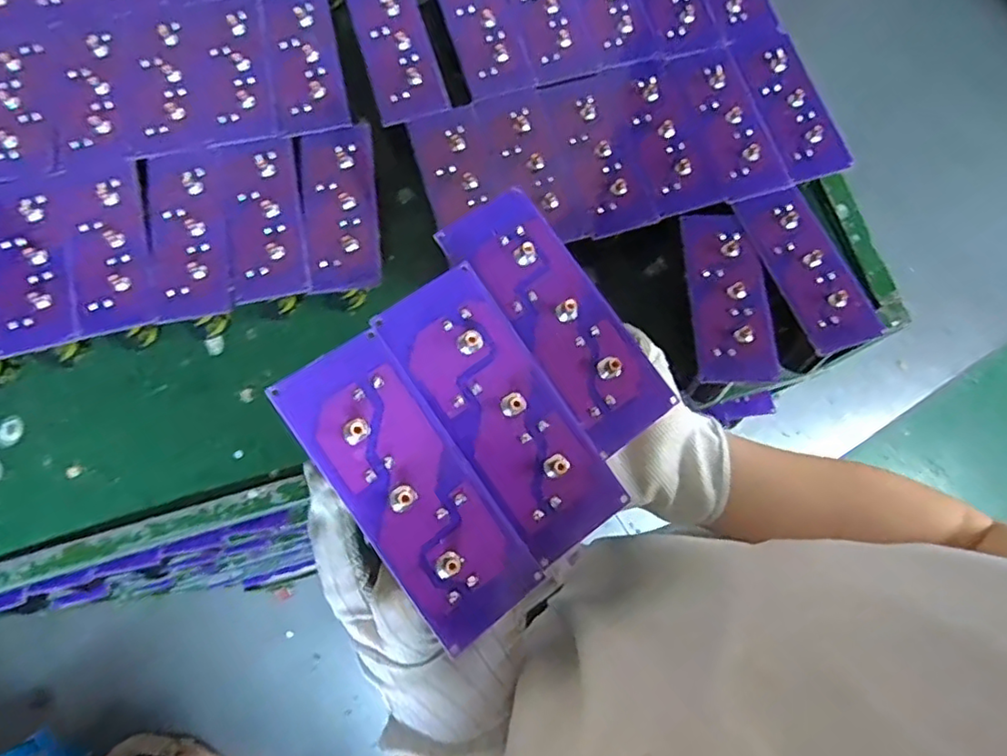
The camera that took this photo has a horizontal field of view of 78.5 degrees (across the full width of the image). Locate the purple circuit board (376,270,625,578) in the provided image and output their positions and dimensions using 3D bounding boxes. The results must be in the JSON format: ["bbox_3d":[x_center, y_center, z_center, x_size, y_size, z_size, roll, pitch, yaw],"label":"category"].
[{"bbox_3d":[0.000,0.016,0.284,0.053,0.007,0.135,-35,90,-10],"label":"purple circuit board"}]

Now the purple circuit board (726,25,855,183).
[{"bbox_3d":[0.227,-0.222,0.492,0.052,0.010,0.134,-17,75,-6],"label":"purple circuit board"}]

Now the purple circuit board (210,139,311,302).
[{"bbox_3d":[-0.180,-0.121,0.458,0.059,0.006,0.129,-12,75,-4],"label":"purple circuit board"}]

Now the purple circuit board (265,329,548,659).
[{"bbox_3d":[-0.040,0.047,0.269,0.051,0.010,0.134,-36,91,-10],"label":"purple circuit board"}]

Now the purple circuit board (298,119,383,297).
[{"bbox_3d":[-0.123,-0.131,0.464,0.054,0.006,0.135,-8,74,-3],"label":"purple circuit board"}]

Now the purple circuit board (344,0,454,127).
[{"bbox_3d":[-0.087,-0.270,0.498,0.058,0.004,0.139,-17,75,-6],"label":"purple circuit board"}]

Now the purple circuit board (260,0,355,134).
[{"bbox_3d":[-0.159,-0.258,0.493,0.054,0.004,0.134,-13,75,-5],"label":"purple circuit board"}]

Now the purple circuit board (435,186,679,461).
[{"bbox_3d":[0.028,-0.031,0.303,0.050,0.015,0.135,-34,85,-10],"label":"purple circuit board"}]

